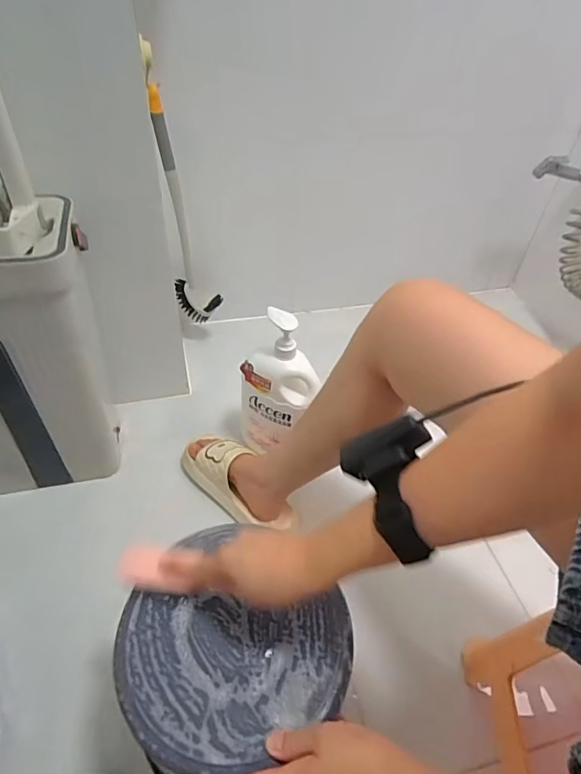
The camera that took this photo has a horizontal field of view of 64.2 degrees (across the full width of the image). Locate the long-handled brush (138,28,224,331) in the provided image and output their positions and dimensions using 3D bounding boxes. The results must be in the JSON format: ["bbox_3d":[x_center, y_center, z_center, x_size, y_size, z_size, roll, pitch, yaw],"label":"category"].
[{"bbox_3d":[-0.202,-0.355,0.919,0.101,0.520,0.063,-7,44,-10],"label":"long-handled brush"}]

